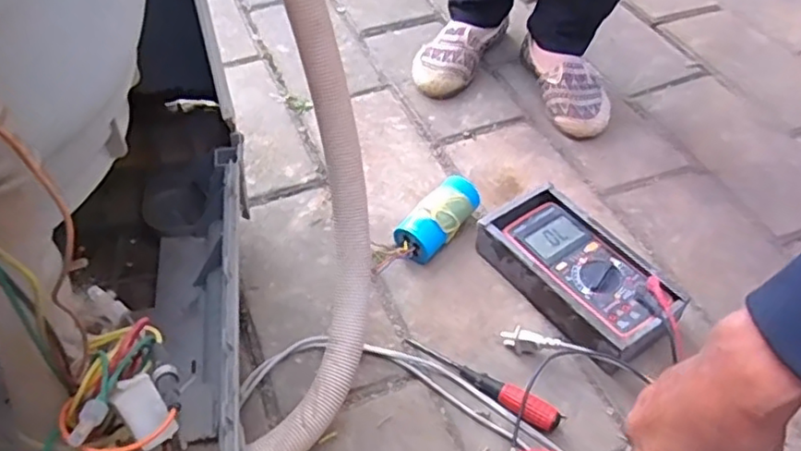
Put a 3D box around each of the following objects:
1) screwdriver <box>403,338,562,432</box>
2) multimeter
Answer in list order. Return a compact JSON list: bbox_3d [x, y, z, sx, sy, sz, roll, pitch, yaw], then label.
[{"bbox_3d":[0.078,0.144,0.618,0.164,0.018,0.023,32,54,23],"label":"screwdriver"},{"bbox_3d":[0.185,0.049,0.675,0.111,0.044,0.208,-28,54,-23],"label":"multimeter"}]

